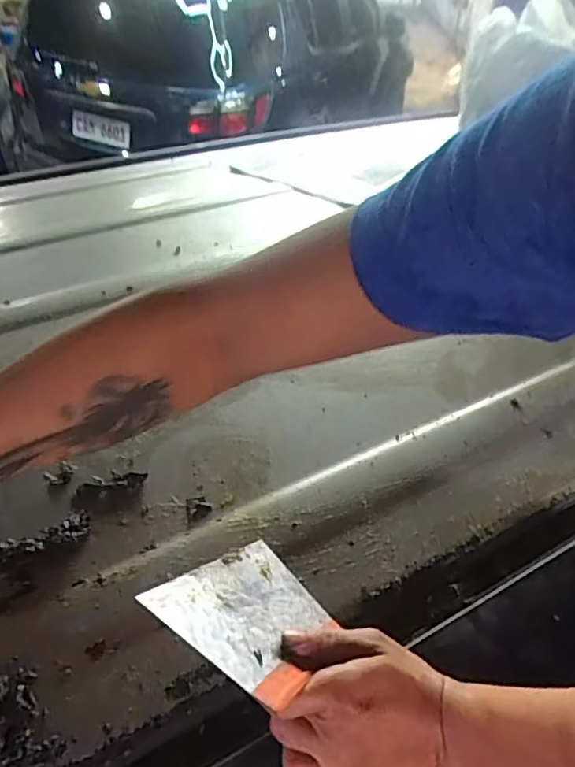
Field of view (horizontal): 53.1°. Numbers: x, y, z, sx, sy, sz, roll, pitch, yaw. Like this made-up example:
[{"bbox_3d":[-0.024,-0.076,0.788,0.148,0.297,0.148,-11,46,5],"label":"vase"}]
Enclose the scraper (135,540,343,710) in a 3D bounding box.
[{"bbox_3d":[-0.020,0.153,0.387,0.094,0.005,0.141,38,15,22],"label":"scraper"}]

